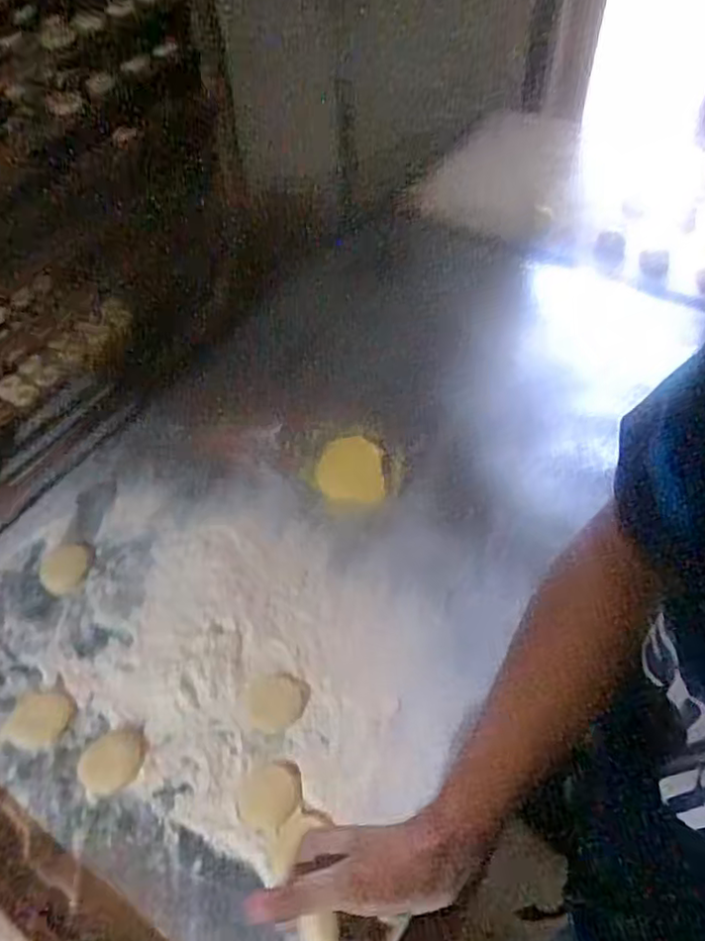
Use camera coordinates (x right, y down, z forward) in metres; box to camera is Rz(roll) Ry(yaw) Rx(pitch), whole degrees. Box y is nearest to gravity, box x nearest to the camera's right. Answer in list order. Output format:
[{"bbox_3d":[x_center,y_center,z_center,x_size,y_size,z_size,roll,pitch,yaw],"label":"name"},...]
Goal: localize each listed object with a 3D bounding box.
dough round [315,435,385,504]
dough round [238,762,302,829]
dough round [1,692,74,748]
[{"bbox_3d":[-0.004,-0.002,0.856,0.086,0.019,0.092,-2,53,3],"label":"dough round"},{"bbox_3d":[-0.083,0.324,0.643,0.062,0.007,0.057,-2,53,3],"label":"dough round"},{"bbox_3d":[-0.338,0.267,0.690,0.067,0.006,0.060,15,56,15],"label":"dough round"}]

